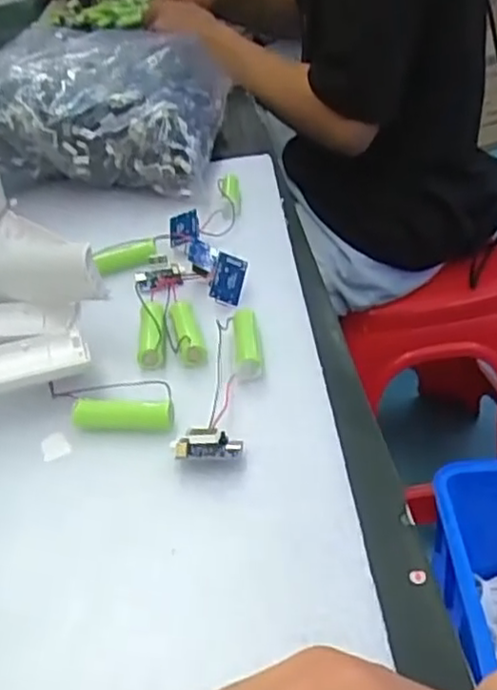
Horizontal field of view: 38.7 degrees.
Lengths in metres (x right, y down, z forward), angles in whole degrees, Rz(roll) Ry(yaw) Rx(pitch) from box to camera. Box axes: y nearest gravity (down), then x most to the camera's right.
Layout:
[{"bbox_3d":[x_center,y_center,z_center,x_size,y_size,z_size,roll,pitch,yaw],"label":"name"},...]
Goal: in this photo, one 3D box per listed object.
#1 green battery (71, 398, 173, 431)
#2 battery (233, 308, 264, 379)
[{"bbox_3d":[-0.063,0.034,0.353,0.052,0.011,0.014,1,36,10],"label":"green battery"},{"bbox_3d":[-0.001,-0.001,0.393,0.014,0.011,0.052,-5,36,1],"label":"battery"}]

